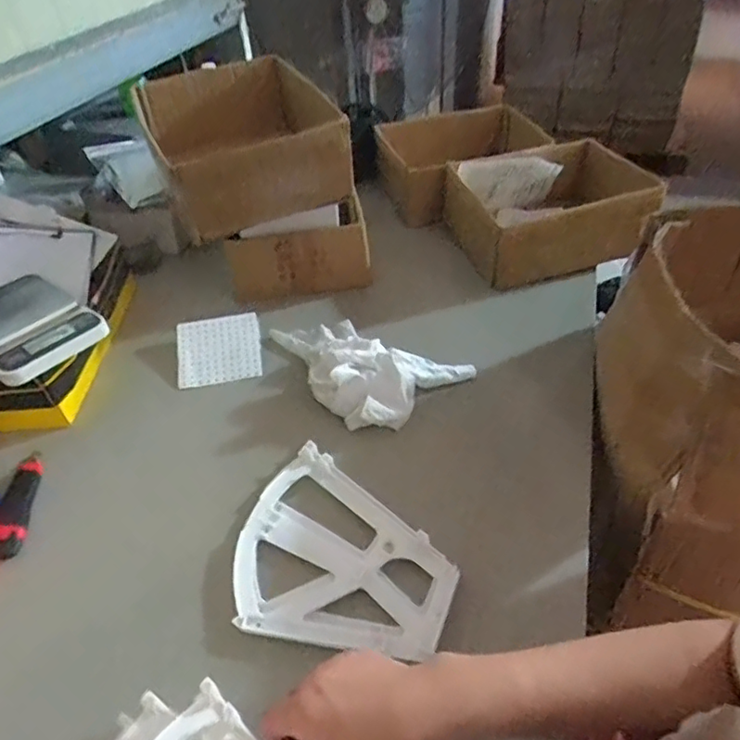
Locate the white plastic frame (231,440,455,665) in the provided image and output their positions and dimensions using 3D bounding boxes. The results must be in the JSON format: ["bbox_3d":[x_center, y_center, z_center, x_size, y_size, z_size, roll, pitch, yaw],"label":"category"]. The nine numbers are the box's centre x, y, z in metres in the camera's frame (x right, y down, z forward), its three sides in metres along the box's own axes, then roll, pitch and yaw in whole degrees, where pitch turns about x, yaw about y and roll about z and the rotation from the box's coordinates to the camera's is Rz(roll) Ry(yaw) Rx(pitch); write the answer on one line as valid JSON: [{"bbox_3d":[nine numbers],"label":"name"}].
[{"bbox_3d":[-0.025,0.189,0.635,0.236,0.017,0.225,5,44,11],"label":"white plastic frame"}]

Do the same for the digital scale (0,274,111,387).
[{"bbox_3d":[-0.476,-0.065,0.791,0.214,0.031,0.141,29,53,31],"label":"digital scale"}]

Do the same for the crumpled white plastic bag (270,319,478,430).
[{"bbox_3d":[-0.008,-0.037,0.844,0.205,0.066,0.276,-29,48,-24],"label":"crumpled white plastic bag"}]

